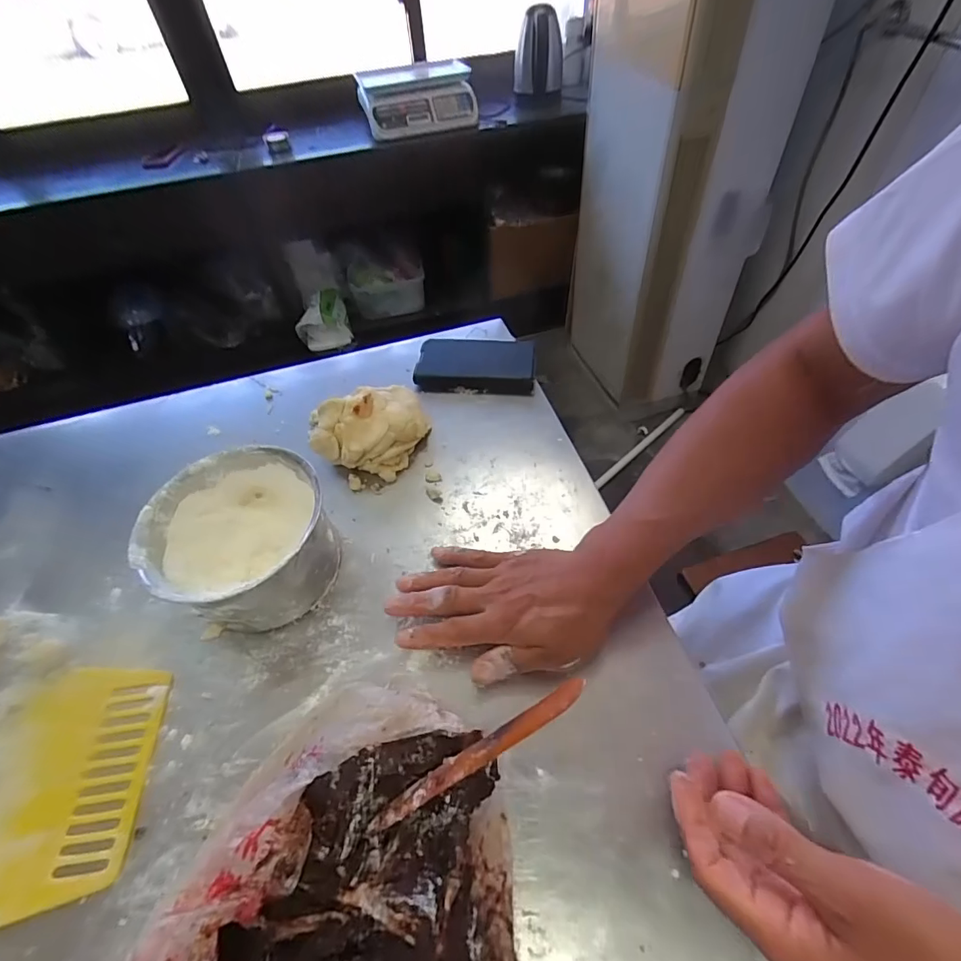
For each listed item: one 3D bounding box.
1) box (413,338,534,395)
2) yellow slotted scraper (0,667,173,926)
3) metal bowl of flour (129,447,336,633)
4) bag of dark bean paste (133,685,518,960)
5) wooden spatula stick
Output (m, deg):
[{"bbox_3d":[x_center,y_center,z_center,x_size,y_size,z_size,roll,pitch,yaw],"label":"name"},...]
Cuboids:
[{"bbox_3d":[-0.005,-0.152,0.628,0.147,0.023,0.090,1,51,7],"label":"box"},{"bbox_3d":[-0.313,0.227,0.369,0.114,0.005,0.164,-8,51,0],"label":"yellow slotted scraper"},{"bbox_3d":[-0.206,0.056,0.439,0.151,0.091,0.146,-3,51,4],"label":"metal bowl of flour"},{"bbox_3d":[-0.074,0.253,0.287,0.196,0.075,0.226,18,55,19],"label":"bag of dark bean paste"},{"bbox_3d":[-0.005,0.173,0.302,0.178,0.017,0.017,-42,51,18],"label":"wooden spatula stick"}]

